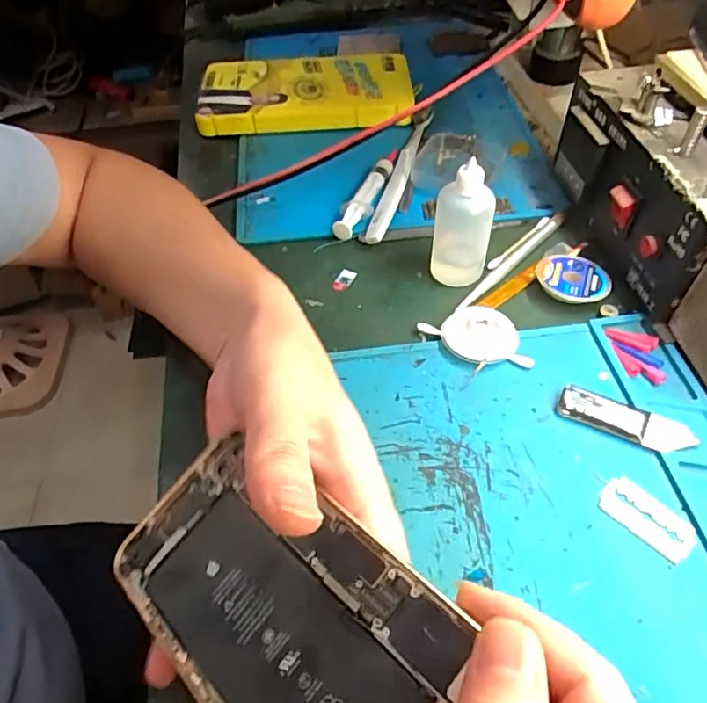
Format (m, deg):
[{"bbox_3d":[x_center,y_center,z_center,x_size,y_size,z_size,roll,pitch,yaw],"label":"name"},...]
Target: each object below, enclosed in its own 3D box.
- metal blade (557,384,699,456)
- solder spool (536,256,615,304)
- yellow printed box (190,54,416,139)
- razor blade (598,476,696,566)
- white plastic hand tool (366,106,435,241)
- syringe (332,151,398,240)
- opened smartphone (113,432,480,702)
[{"bbox_3d":[0.143,0.036,0.298,0.066,0.006,0.018,21,54,20],"label":"metal blade"},{"bbox_3d":[0.140,-0.045,0.364,0.041,0.010,0.046,-35,56,-24],"label":"solder spool"},{"bbox_3d":[-0.045,-0.233,0.511,0.191,0.019,0.109,-3,50,1],"label":"yellow printed box"},{"bbox_3d":[0.139,0.078,0.267,0.023,0.004,0.042,-36,57,-24],"label":"razor blade"},{"bbox_3d":[0.038,-0.143,0.450,0.017,0.020,0.177,12,52,13],"label":"white plastic hand tool"},{"bbox_3d":[0.010,-0.124,0.437,0.024,0.019,0.113,12,52,13],"label":"syringe"},{"bbox_3d":[-0.025,0.091,0.195,0.148,0.007,0.078,30,73,36],"label":"opened smartphone"}]

